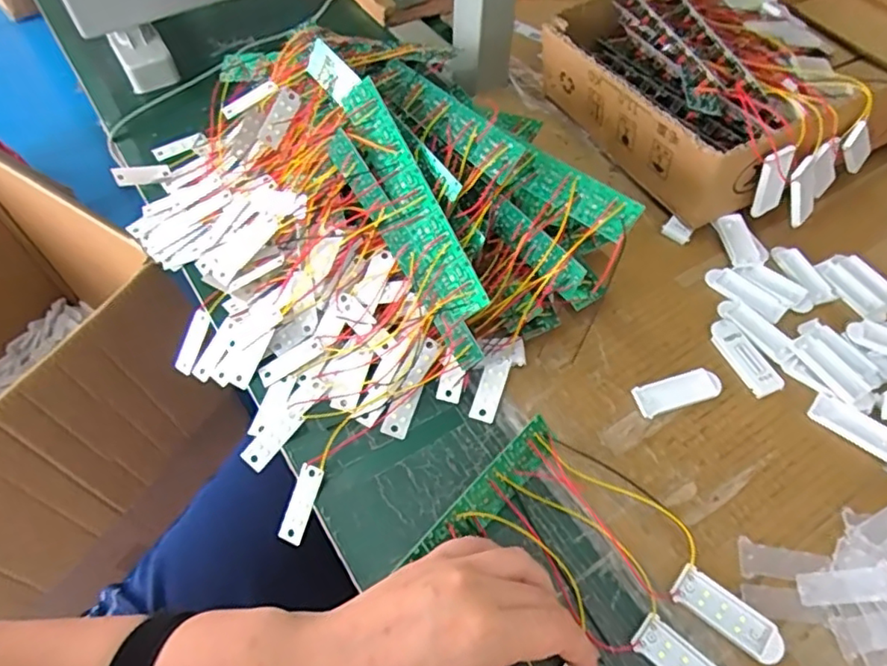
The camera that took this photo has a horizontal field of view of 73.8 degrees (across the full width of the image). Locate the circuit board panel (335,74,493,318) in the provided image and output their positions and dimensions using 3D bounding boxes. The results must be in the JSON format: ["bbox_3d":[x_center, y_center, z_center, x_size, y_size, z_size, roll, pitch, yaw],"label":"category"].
[{"bbox_3d":[-0.023,-0.086,0.376,0.030,0.008,0.169,-30,78,16],"label":"circuit board panel"}]

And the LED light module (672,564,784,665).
[{"bbox_3d":[0.153,0.152,0.317,0.057,0.007,0.022,34,64,20],"label":"LED light module"}]

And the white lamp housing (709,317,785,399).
[{"bbox_3d":[0.203,0.016,0.399,0.022,0.006,0.058,-22,60,-13],"label":"white lamp housing"}]

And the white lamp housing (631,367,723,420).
[{"bbox_3d":[0.154,0.038,0.386,0.057,0.006,0.021,-15,59,-9],"label":"white lamp housing"}]

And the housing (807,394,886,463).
[{"bbox_3d":[0.259,0.060,0.368,0.056,0.007,0.021,35,64,20],"label":"housing"}]

